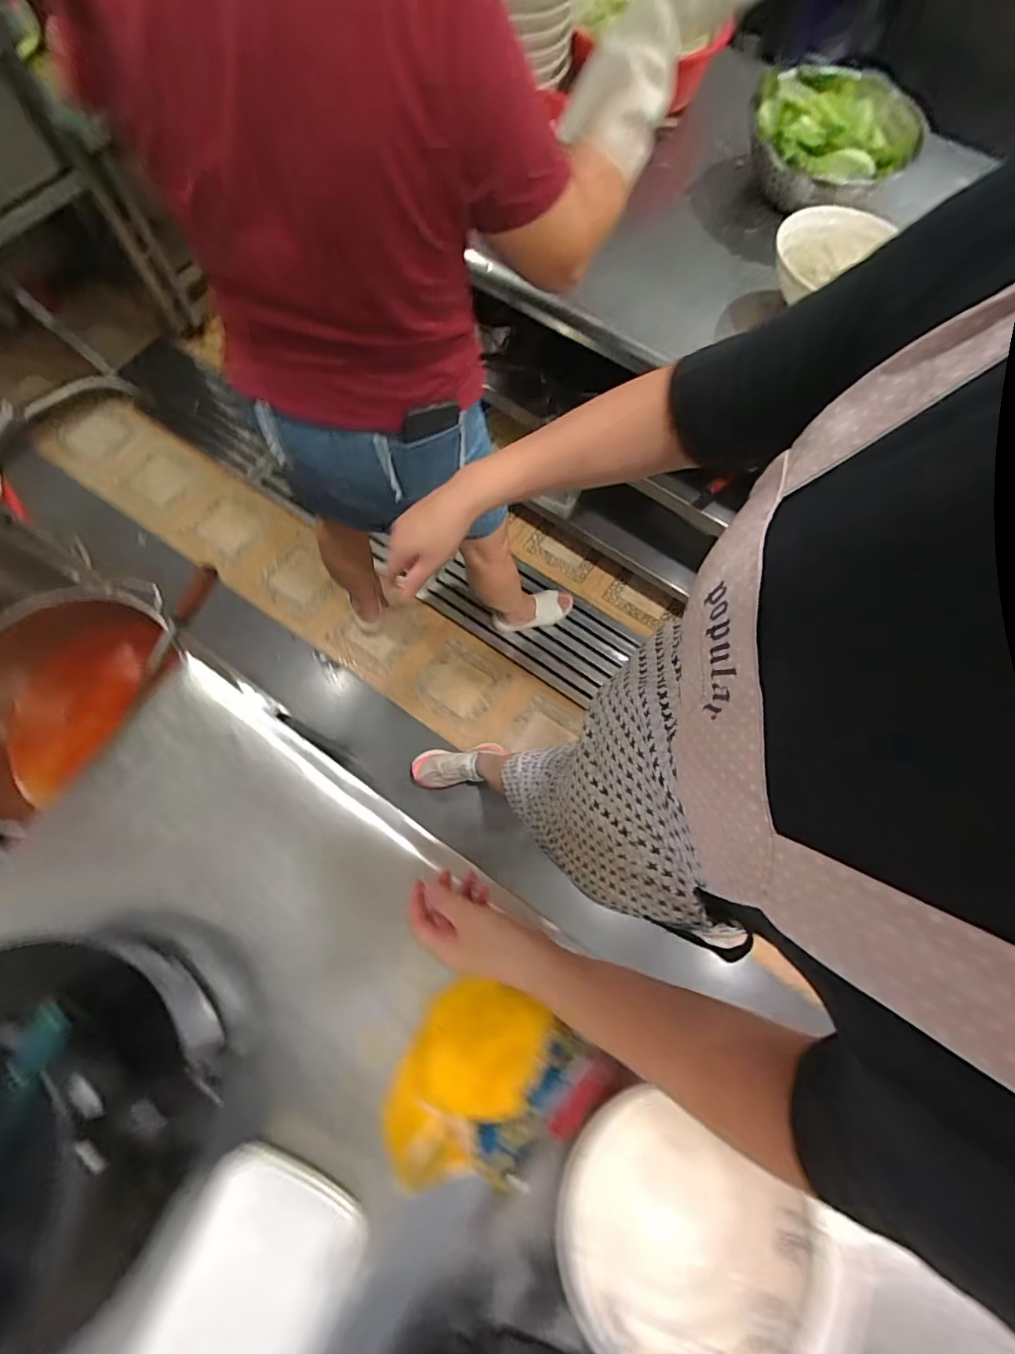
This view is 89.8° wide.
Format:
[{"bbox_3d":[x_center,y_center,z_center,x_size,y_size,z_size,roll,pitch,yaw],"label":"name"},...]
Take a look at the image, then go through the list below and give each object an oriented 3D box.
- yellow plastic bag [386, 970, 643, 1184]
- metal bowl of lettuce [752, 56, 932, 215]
[{"bbox_3d":[-0.013,0.407,0.498,0.192,0.042,0.203,33,75,7],"label":"yellow plastic bag"},{"bbox_3d":[0.525,-0.863,0.821,0.255,0.084,0.233,1,74,-2],"label":"metal bowl of lettuce"}]

